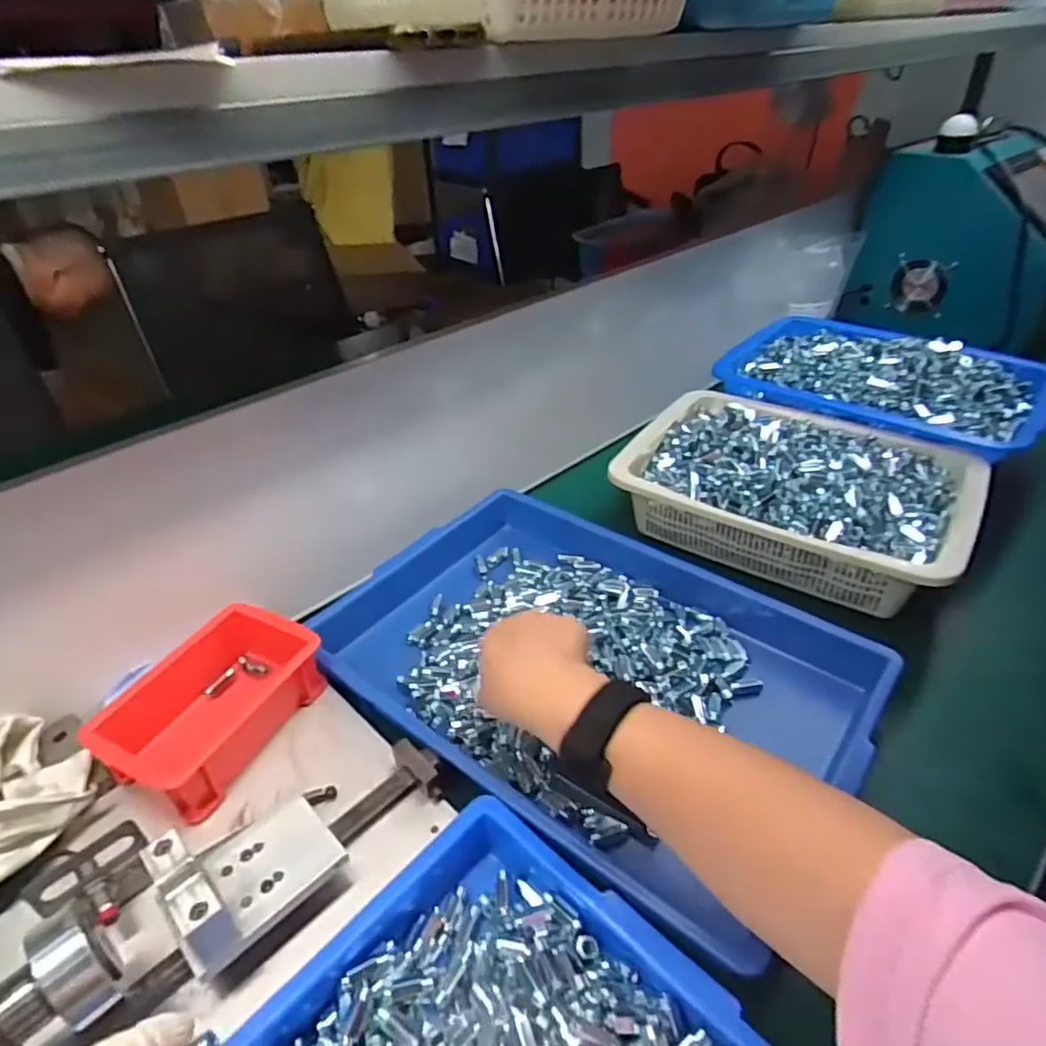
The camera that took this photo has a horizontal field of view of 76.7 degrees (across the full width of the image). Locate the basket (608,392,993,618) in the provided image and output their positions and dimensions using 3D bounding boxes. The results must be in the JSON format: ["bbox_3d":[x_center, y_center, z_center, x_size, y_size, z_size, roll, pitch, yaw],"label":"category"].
[{"bbox_3d":[0.284,-0.038,0.700,0.325,0.076,0.235,24,44,30],"label":"basket"}]

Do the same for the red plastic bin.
[{"bbox_3d":[-0.232,0.140,0.510,0.104,0.067,0.161,14,40,20],"label":"red plastic bin"}]

